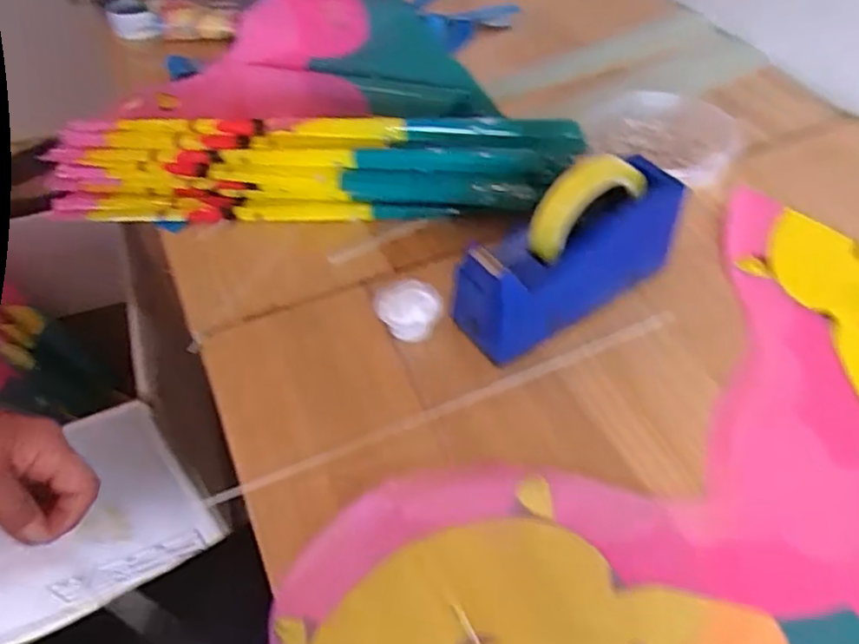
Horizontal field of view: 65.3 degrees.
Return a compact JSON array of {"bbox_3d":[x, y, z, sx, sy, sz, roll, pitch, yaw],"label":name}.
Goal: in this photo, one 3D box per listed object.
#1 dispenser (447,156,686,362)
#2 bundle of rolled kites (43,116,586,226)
[{"bbox_3d":[0.116,-0.057,0.556,0.204,0.123,0.074,-25,54,-19],"label":"dispenser"},{"bbox_3d":[-0.138,-0.155,0.696,0.565,0.079,0.109,2,50,3],"label":"bundle of rolled kites"}]

